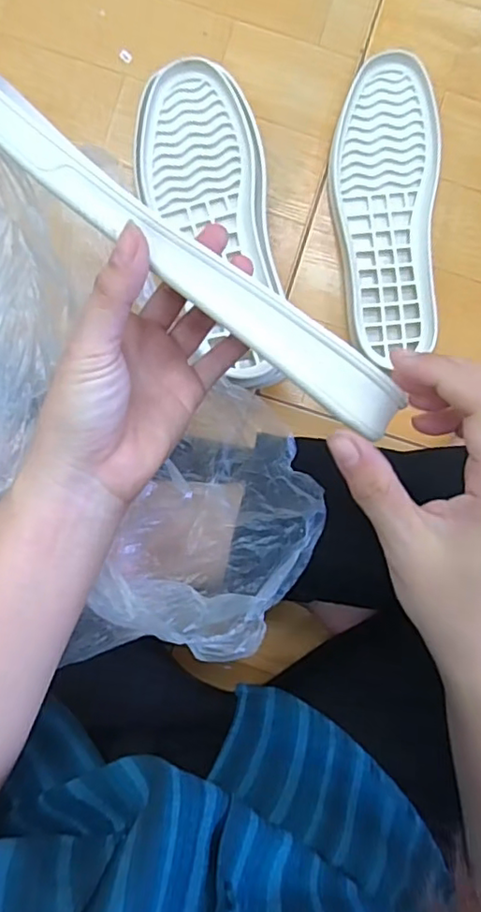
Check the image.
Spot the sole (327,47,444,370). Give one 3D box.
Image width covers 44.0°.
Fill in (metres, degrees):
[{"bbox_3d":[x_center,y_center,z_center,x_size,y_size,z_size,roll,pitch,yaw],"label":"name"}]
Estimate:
[{"bbox_3d":[0.129,-0.223,0.536,0.090,0.024,0.260,1,90,-1],"label":"sole"}]

